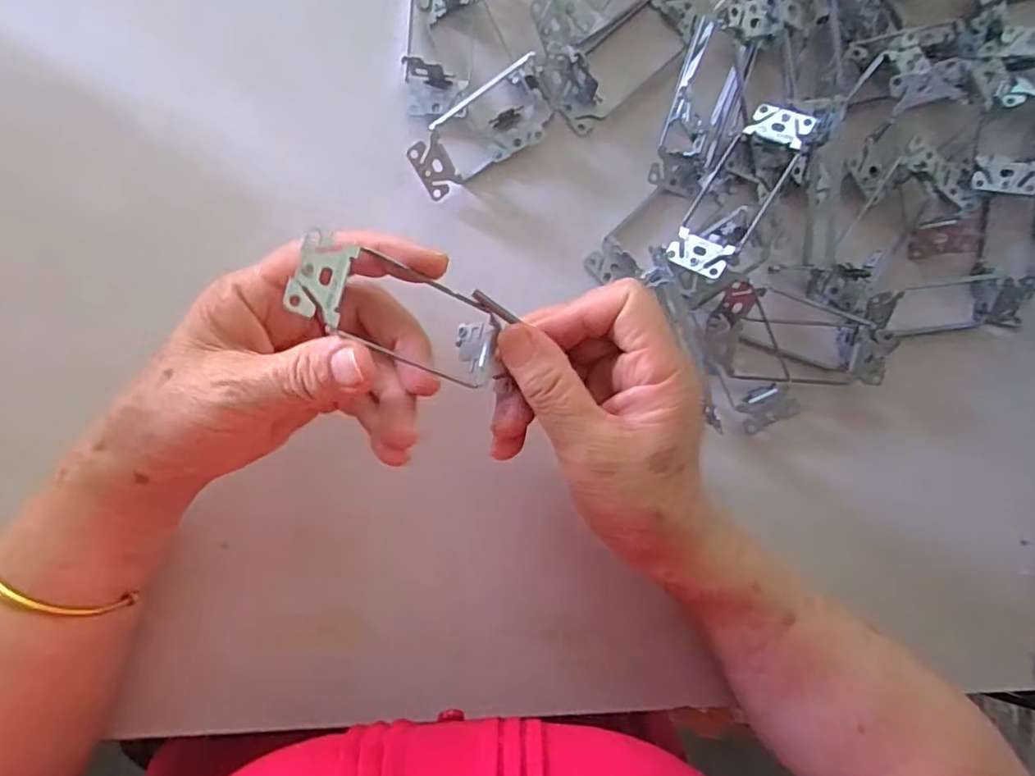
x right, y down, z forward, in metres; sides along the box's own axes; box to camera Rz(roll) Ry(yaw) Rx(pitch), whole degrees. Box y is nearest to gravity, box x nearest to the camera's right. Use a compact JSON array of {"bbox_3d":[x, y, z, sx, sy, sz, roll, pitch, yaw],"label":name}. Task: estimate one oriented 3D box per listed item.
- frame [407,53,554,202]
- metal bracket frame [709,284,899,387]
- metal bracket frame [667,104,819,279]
[{"bbox_3d":[-0.019,-0.144,0.350,0.090,0.025,0.040,-35,94,-4],"label":"frame"},{"bbox_3d":[0.163,-0.030,0.371,0.104,0.021,0.053,3,91,-6],"label":"metal bracket frame"},{"bbox_3d":[0.125,-0.109,0.357,0.037,0.015,0.110,30,84,26],"label":"metal bracket frame"}]

